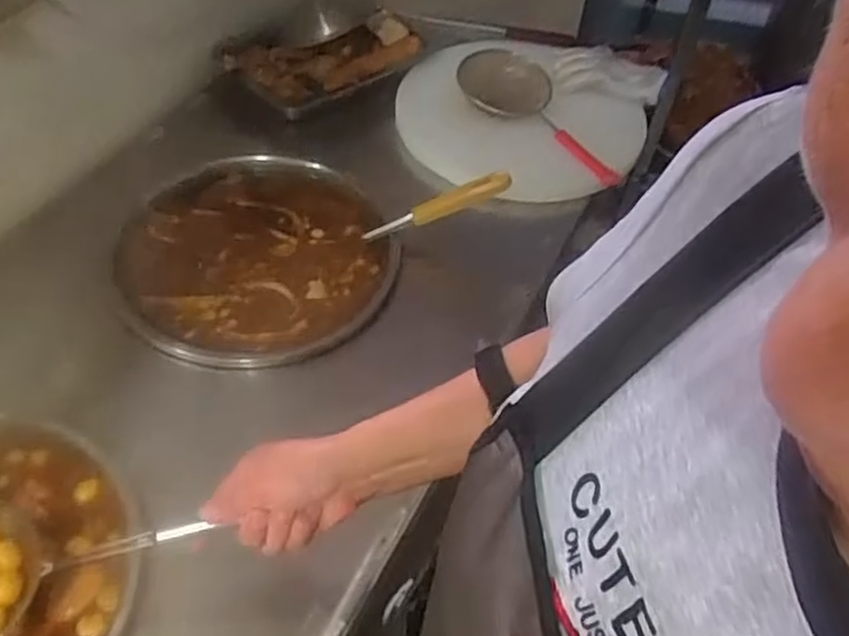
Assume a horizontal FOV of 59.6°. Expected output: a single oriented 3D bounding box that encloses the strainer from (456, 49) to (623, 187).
[{"bbox_3d":[0.168,-0.291,1.073,0.130,0.026,0.298,-32,69,-26],"label":"strainer"}]

